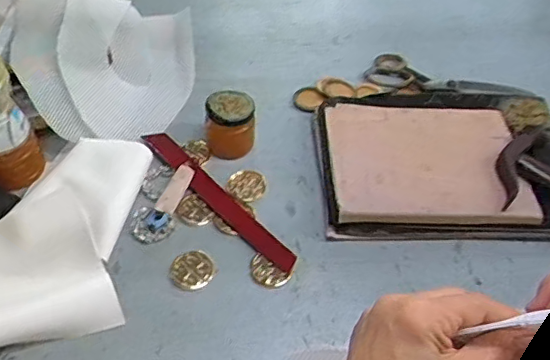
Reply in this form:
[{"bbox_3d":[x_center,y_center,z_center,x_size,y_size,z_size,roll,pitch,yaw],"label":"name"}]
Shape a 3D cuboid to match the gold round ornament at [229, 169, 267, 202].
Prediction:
[{"bbox_3d":[-0.032,0.007,0.669,0.044,0.008,0.042,1,50,-1],"label":"gold round ornament"}]

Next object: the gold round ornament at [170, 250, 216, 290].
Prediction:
[{"bbox_3d":[-0.089,0.095,0.598,0.044,0.004,0.045,1,50,-1],"label":"gold round ornament"}]

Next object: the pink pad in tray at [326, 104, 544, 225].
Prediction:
[{"bbox_3d":[0.175,-0.026,0.656,0.217,0.024,0.165,1,50,0],"label":"pink pad in tray"}]

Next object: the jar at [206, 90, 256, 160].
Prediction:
[{"bbox_3d":[-0.054,-0.069,0.684,0.058,0.064,0.056,1,50,-1],"label":"jar"}]

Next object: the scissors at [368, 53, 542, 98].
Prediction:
[{"bbox_3d":[0.249,-0.142,0.795,0.238,0.022,0.064,10,50,7],"label":"scissors"}]

